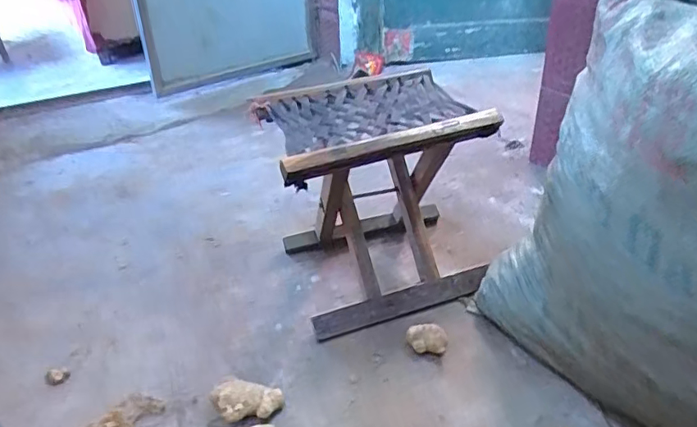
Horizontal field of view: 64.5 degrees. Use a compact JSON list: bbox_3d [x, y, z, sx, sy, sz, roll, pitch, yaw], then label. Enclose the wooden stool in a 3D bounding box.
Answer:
[{"bbox_3d":[0.039,-0.025,0.888,0.310,0.311,0.270,-9,32,-10],"label":"wooden stool"}]

